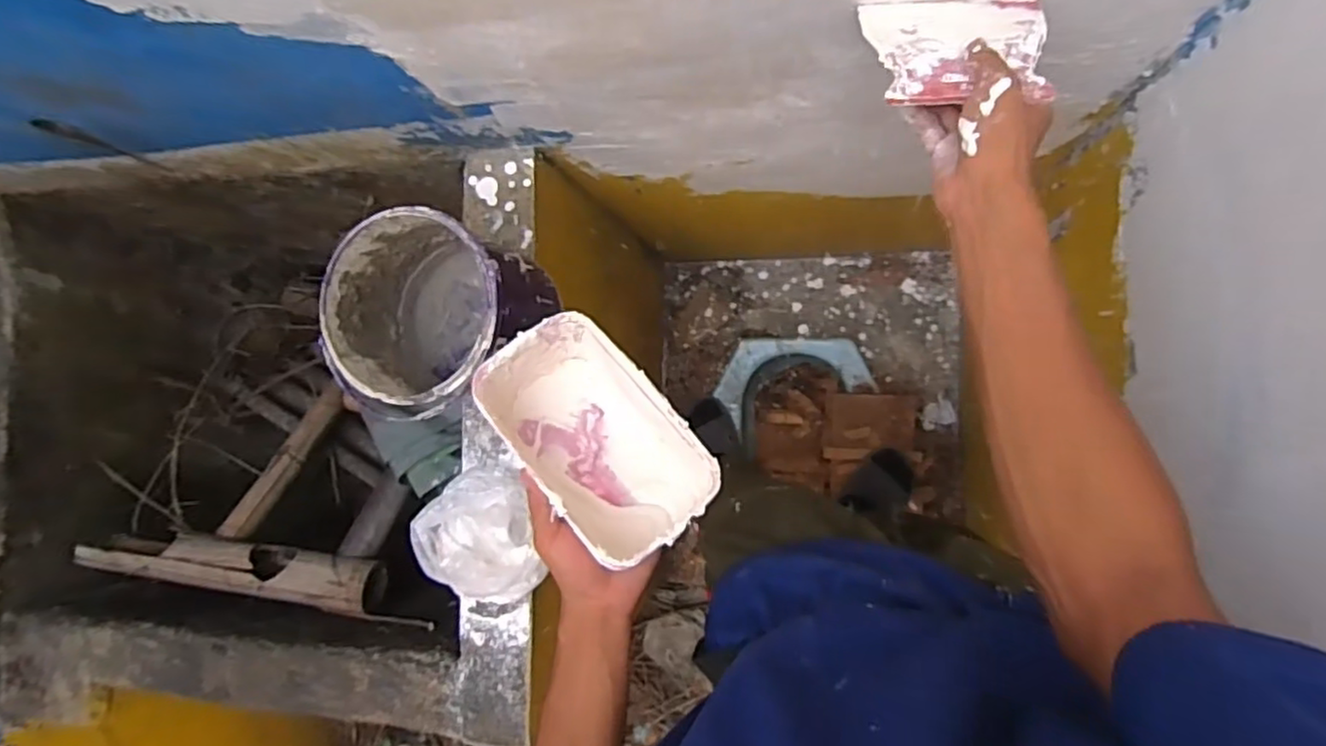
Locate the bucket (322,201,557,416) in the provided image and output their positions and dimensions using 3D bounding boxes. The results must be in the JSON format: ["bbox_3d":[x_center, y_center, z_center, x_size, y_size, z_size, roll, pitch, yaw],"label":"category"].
[{"bbox_3d":[-0.237,-0.064,0.729,0.185,0.186,0.189,0,92,9],"label":"bucket"}]

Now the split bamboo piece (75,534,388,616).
[{"bbox_3d":[-0.689,0.301,1.052,0.511,0.071,0.072,5,93,8],"label":"split bamboo piece"}]

